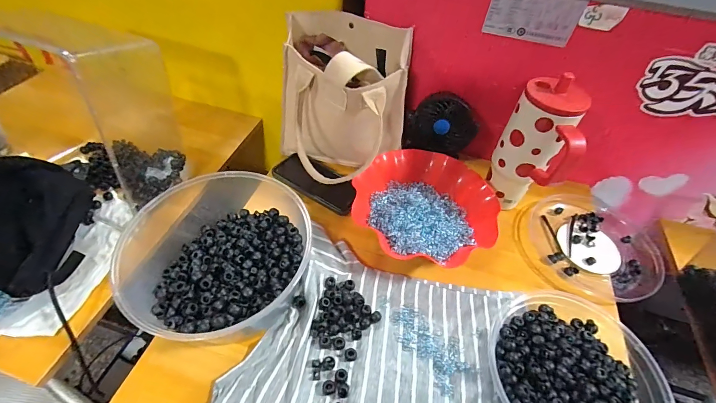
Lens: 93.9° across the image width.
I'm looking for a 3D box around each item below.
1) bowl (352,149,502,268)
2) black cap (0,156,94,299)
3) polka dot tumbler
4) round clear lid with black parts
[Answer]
[{"bbox_3d":[0.108,0.010,0.545,0.211,0.056,0.218,3,49,-3],"label":"bowl"},{"bbox_3d":[-0.449,0.028,0.449,0.118,0.104,0.170,-3,50,-8],"label":"black cap"},{"bbox_3d":[0.258,-0.066,0.514,0.088,0.223,0.092,20,50,12],"label":"polka dot tumbler"},{"bbox_3d":[0.379,0.069,0.556,0.220,0.026,0.200,3,49,-3],"label":"round clear lid with black parts"}]

